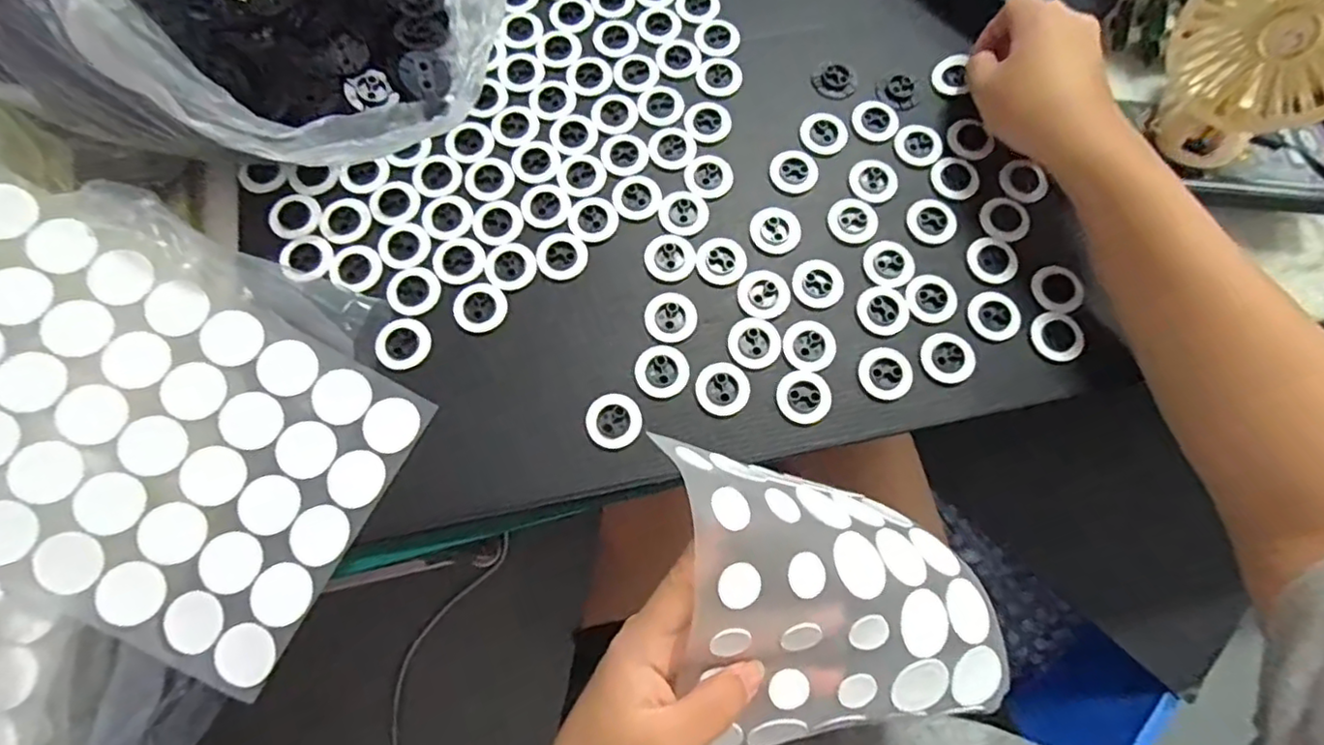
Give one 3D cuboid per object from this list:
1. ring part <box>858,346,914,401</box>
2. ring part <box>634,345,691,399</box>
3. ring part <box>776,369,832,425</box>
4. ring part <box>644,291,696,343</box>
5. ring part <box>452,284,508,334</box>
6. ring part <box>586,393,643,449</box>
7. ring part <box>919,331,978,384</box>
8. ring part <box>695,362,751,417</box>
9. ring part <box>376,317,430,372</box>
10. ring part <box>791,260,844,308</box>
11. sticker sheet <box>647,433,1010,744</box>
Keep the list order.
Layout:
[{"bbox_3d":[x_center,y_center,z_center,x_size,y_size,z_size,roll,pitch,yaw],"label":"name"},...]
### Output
[{"bbox_3d":[0.121,0.000,0.334,0.028,0.004,0.028,0,73,0],"label":"ring part"},{"bbox_3d":[0.000,-0.001,0.331,0.028,0.004,0.027,1,73,0],"label":"ring part"},{"bbox_3d":[0.075,0.012,0.329,0.028,0.004,0.028,0,73,0],"label":"ring part"},{"bbox_3d":[0.005,-0.031,0.339,0.027,0.004,0.029,0,73,0],"label":"ring part"},{"bbox_3d":[-0.099,-0.036,0.337,0.028,0.004,0.027,-25,75,-8],"label":"ring part"},{"bbox_3d":[-0.025,0.025,0.322,0.028,0.004,0.028,0,73,0],"label":"ring part"},{"bbox_3d":[0.156,-0.009,0.337,0.027,0.004,0.028,0,73,0],"label":"ring part"},{"bbox_3d":[0.032,0.008,0.329,0.028,0.004,0.029,0,73,0],"label":"ring part"},{"bbox_3d":[-0.137,-0.015,0.330,0.026,0.005,0.028,0,73,0],"label":"ring part"},{"bbox_3d":[0.087,-0.051,0.347,0.028,0.004,0.028,0,73,0],"label":"ring part"},{"bbox_3d":[0.082,0.098,0.285,0.150,0.038,0.138,-6,92,-19],"label":"sticker sheet"}]

